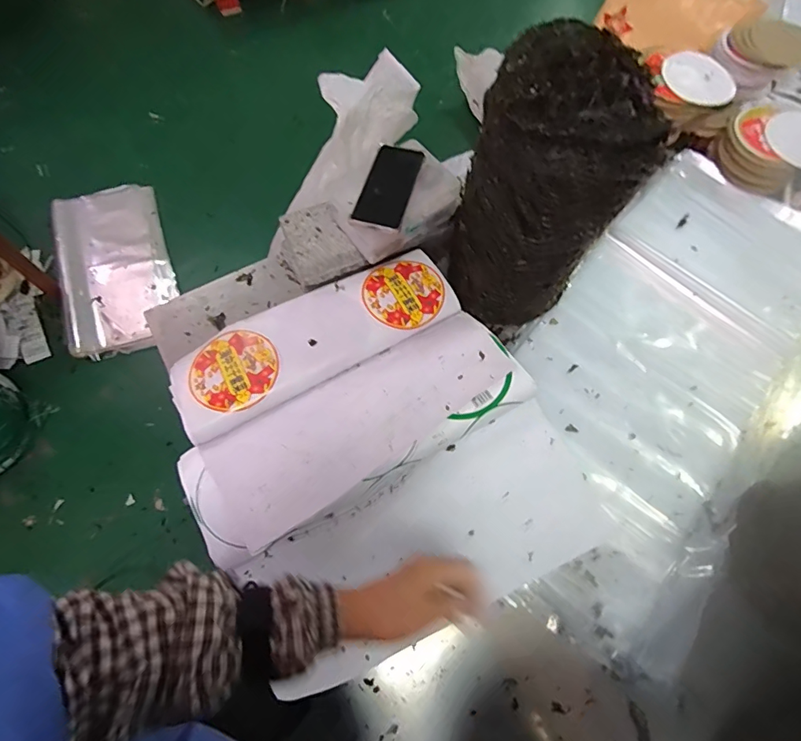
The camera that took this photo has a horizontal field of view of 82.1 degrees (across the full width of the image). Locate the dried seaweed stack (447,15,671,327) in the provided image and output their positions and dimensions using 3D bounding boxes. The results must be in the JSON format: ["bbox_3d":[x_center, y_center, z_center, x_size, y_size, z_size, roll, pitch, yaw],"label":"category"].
[{"bbox_3d":[0.180,-0.214,0.629,0.187,0.394,0.148,24,70,7],"label":"dried seaweed stack"}]

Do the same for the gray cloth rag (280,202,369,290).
[{"bbox_3d":[-0.135,-0.213,0.776,0.112,0.053,0.110,-23,71,-11],"label":"gray cloth rag"}]

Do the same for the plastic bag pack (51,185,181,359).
[{"bbox_3d":[-0.945,-0.342,1.506,0.340,0.044,0.609,-18,70,-9],"label":"plastic bag pack"}]

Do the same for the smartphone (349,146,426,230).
[{"bbox_3d":[-0.018,-0.276,0.692,0.070,0.010,0.151,17,69,5],"label":"smartphone"}]

